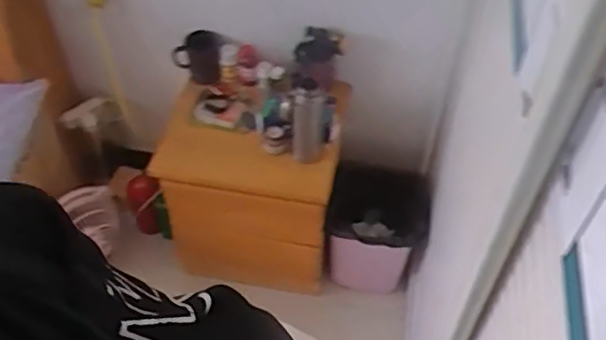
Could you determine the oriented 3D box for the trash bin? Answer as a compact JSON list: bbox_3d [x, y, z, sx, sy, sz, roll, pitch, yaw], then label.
[{"bbox_3d":[0.194,0.148,1.662,0.256,0.287,0.225,3,52,1],"label":"trash bin"}]

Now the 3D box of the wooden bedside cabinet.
[{"bbox_3d":[-0.118,0.047,1.645,0.405,0.522,0.287,11,52,8],"label":"wooden bedside cabinet"}]

